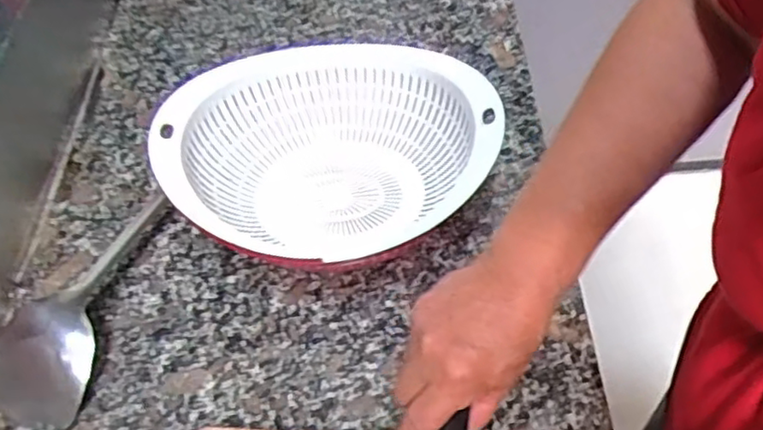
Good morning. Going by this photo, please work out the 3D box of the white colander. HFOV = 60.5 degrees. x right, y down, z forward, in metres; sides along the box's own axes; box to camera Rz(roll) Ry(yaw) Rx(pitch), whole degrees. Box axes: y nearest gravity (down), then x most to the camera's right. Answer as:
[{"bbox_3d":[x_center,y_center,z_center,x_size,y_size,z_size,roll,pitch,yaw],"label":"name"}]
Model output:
[{"bbox_3d":[-0.041,-0.047,0.579,0.277,0.111,0.216,2,54,6],"label":"white colander"}]

